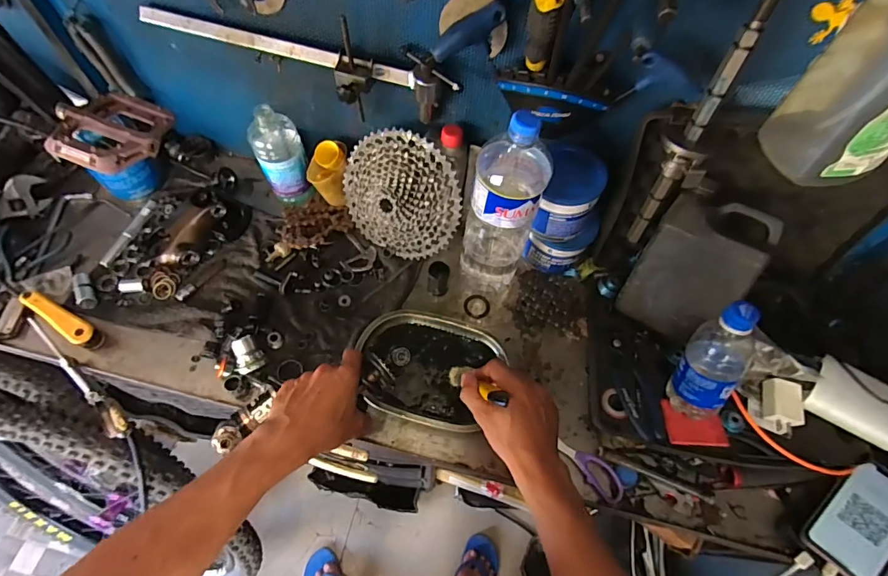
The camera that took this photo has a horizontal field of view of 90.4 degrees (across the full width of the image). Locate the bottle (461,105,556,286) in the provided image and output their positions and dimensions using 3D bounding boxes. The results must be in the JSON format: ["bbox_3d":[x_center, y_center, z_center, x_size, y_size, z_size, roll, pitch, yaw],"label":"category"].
[{"bbox_3d":[0.082,-0.108,0.593,0.086,0.313,0.107,15,62,5],"label":"bottle"}]

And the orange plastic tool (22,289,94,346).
[{"bbox_3d":[-0.556,0.042,0.639,0.131,0.036,0.029,31,65,13],"label":"orange plastic tool"}]

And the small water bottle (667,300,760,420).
[{"bbox_3d":[0.316,0.085,0.514,0.058,0.172,0.058,1,35,-2],"label":"small water bottle"}]

